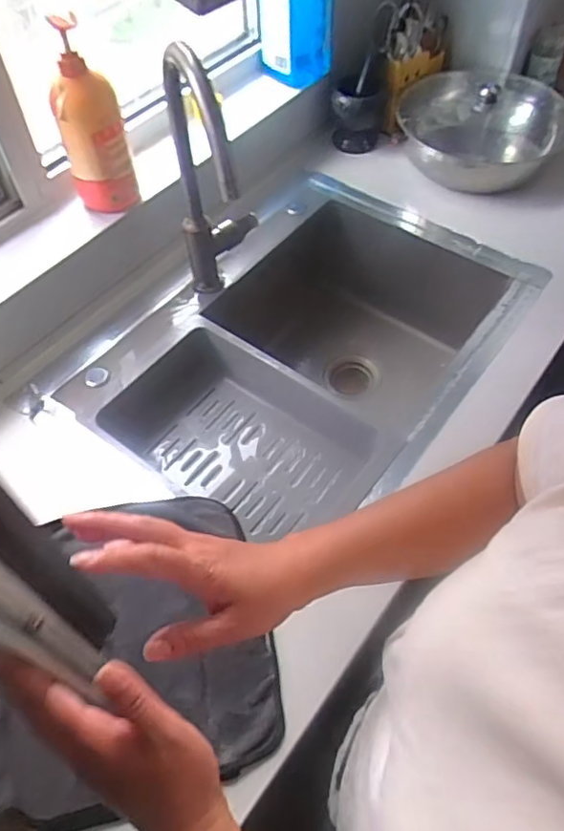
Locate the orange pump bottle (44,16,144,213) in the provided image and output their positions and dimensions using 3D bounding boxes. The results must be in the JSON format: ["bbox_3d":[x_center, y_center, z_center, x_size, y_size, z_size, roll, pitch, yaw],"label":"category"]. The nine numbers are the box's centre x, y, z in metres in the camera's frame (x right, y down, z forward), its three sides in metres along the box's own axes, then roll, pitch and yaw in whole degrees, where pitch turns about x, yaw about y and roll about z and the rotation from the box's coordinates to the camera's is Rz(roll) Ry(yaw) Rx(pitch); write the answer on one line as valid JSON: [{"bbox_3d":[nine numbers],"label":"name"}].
[{"bbox_3d":[-0.255,-0.386,0.810,0.084,0.240,0.049,-19,57,-12],"label":"orange pump bottle"}]

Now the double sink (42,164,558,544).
[{"bbox_3d":[0.056,-0.079,1.003,0.460,0.220,0.638,33,62,22],"label":"double sink"}]

